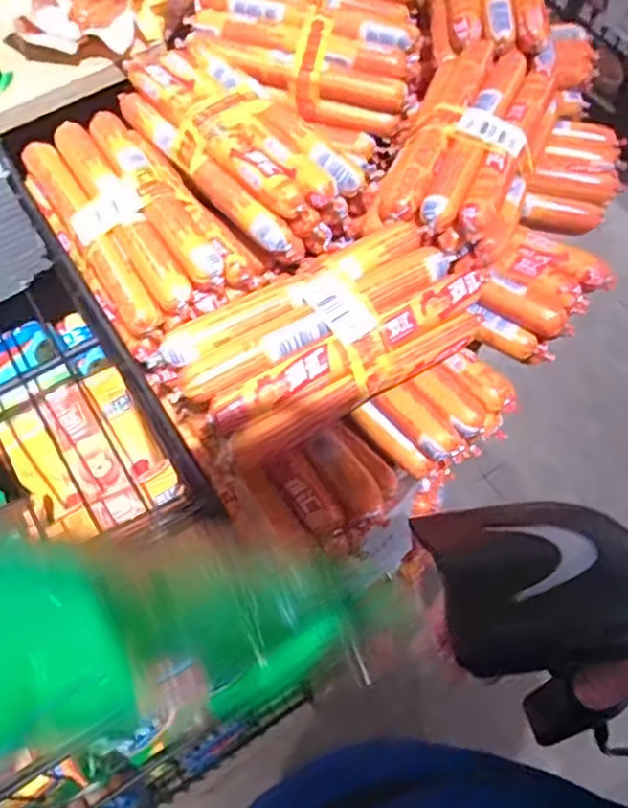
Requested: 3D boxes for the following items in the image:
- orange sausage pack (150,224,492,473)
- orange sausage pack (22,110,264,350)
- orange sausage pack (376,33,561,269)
[{"bbox_3d":[0.014,-0.039,0.346,0.168,0.034,0.071,-28,64,-13],"label":"orange sausage pack"},{"bbox_3d":[-0.107,-0.110,0.387,0.080,0.030,0.158,-31,65,-14],"label":"orange sausage pack"},{"bbox_3d":[0.101,-0.166,0.413,0.077,0.035,0.169,19,64,12],"label":"orange sausage pack"}]

